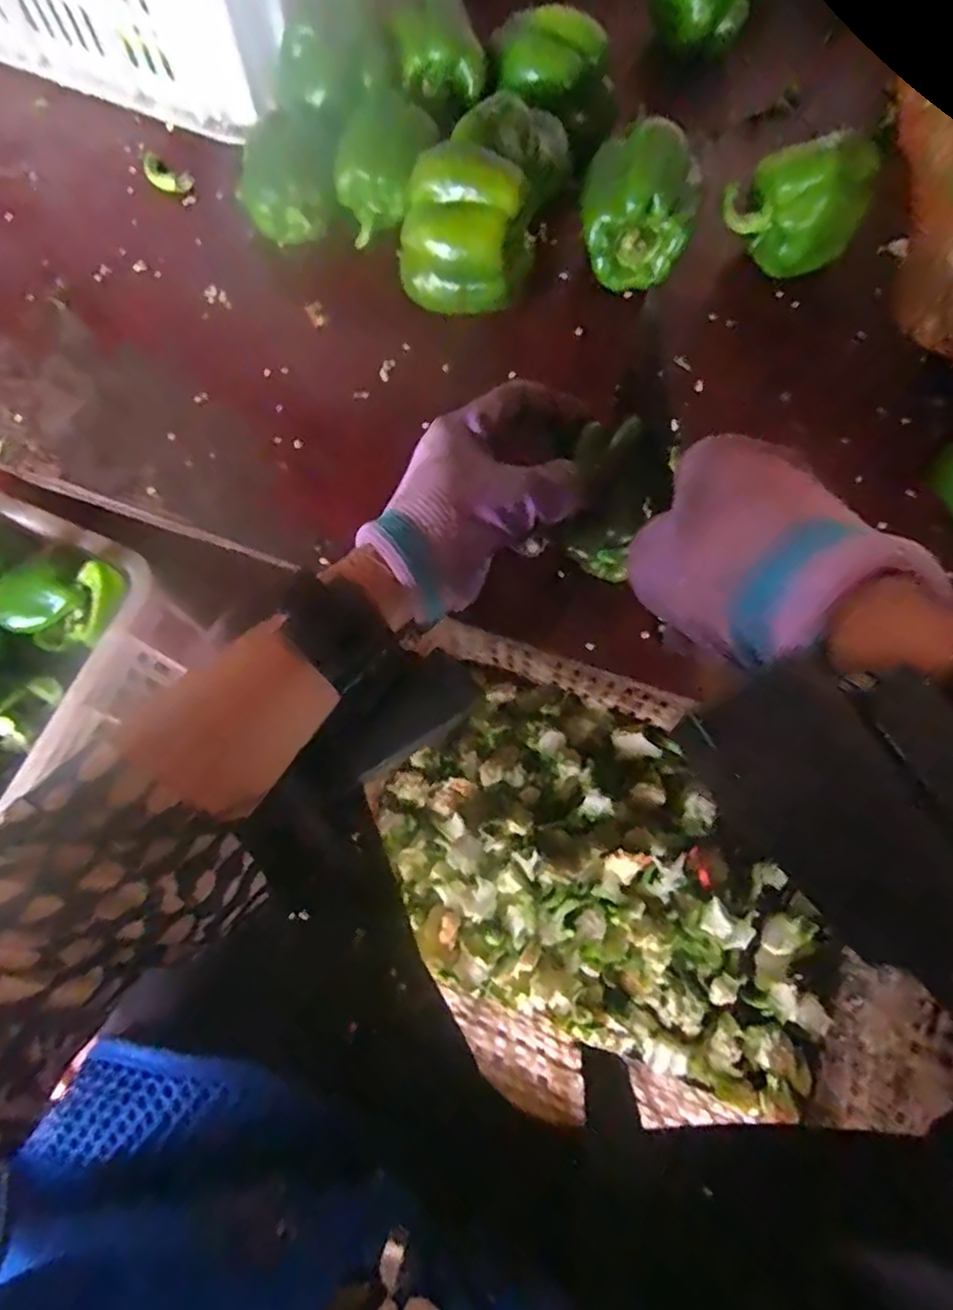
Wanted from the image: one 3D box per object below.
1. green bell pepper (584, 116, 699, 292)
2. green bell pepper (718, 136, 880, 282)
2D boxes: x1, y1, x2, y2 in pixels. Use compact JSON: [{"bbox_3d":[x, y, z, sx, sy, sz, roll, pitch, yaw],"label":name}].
[{"bbox_3d":[0.098,-0.269,0.412,0.069,0.073,0.067,14,71,6],"label":"green bell pepper"},{"bbox_3d":[0.198,-0.279,0.416,0.080,0.066,0.064,29,73,11],"label":"green bell pepper"}]

